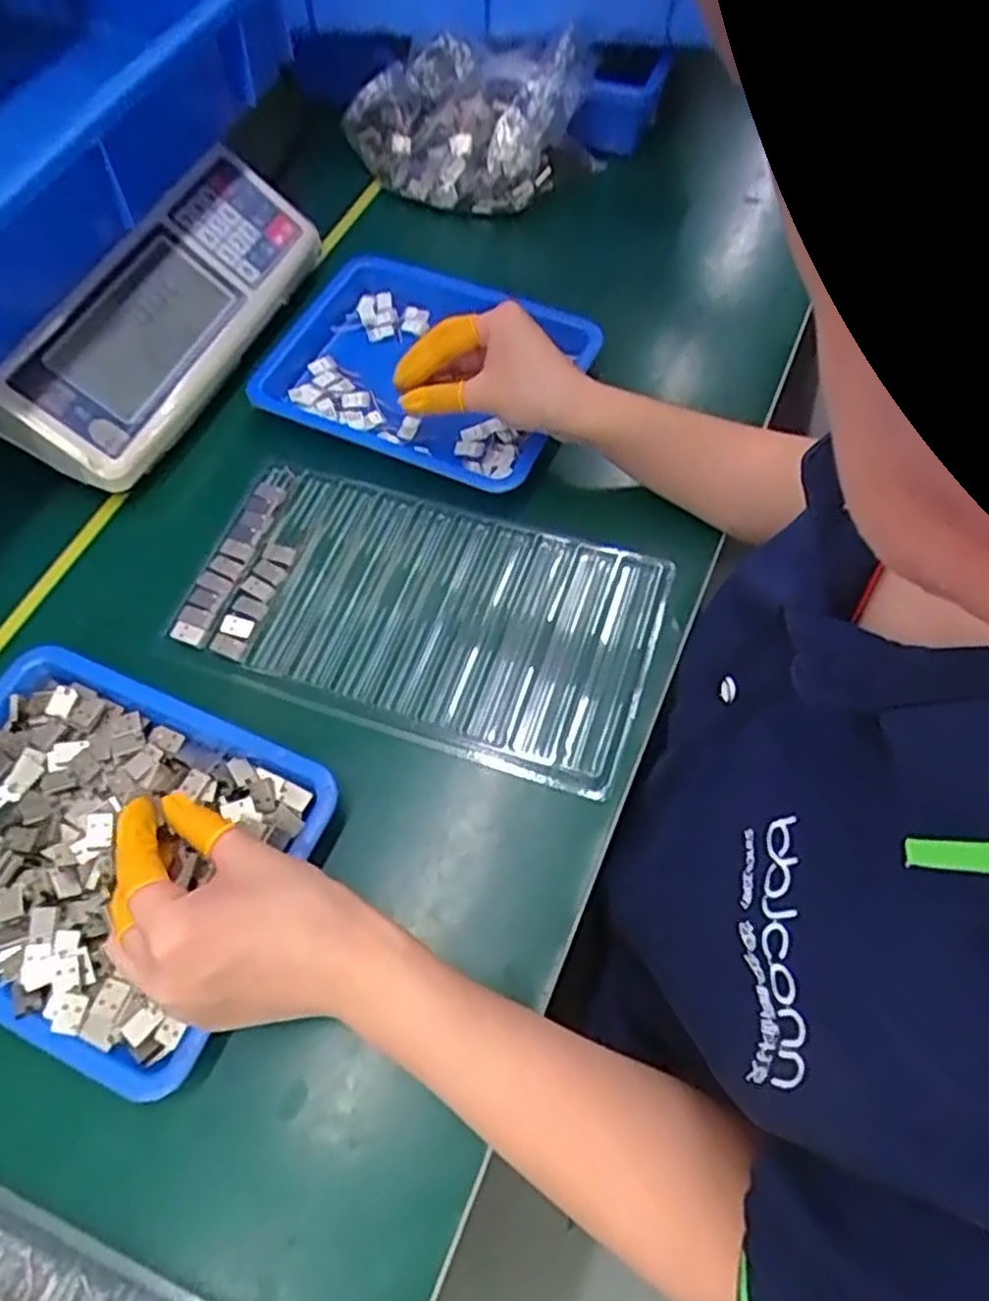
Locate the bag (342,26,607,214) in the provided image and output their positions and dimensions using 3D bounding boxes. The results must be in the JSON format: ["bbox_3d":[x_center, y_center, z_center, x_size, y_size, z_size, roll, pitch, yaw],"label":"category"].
[{"bbox_3d":[-0.013,-0.434,0.628,0.197,0.091,0.125,-14,64,-6],"label":"bag"}]

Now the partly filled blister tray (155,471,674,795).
[{"bbox_3d":[-0.045,-0.024,0.485,0.284,0.013,0.157,16,64,9],"label":"partly filled blister tray"}]

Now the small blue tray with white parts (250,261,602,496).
[{"bbox_3d":[-0.045,-0.214,0.569,0.213,0.025,0.180,21,65,12],"label":"small blue tray with white parts"}]

